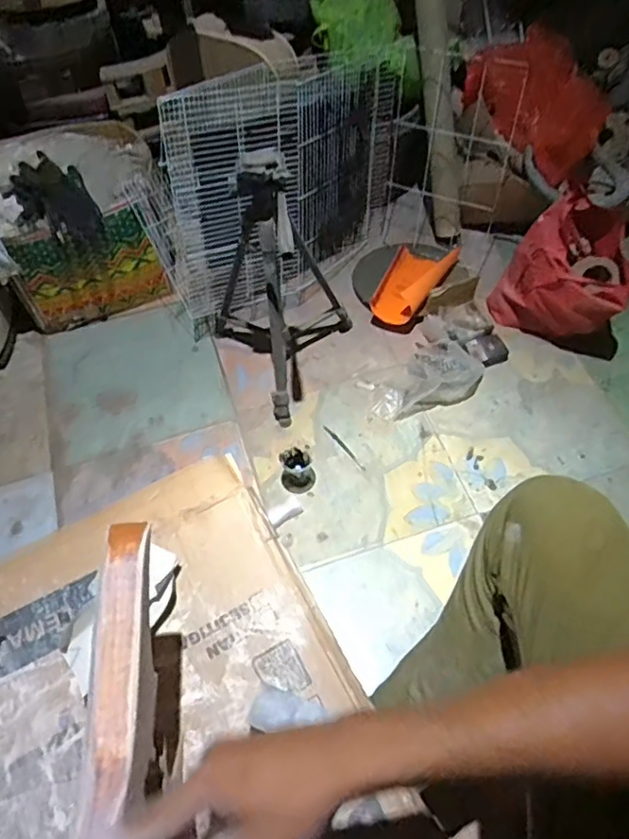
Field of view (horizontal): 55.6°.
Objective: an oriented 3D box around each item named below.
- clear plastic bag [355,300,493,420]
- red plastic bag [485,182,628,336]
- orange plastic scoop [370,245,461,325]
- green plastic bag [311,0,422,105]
[{"bbox_3d":[0.281,-0.146,1.355,0.354,0.133,0.197,-28,60,-15],"label":"clear plastic bag"},{"bbox_3d":[0.571,-0.319,1.344,0.274,0.293,0.164,36,65,22],"label":"red plastic bag"},{"bbox_3d":[0.255,-0.364,1.507,0.154,0.090,0.308,20,60,14],"label":"orange plastic scoop"},{"bbox_3d":[0.114,-0.982,1.455,0.224,0.186,0.401,-8,57,-3],"label":"green plastic bag"}]

